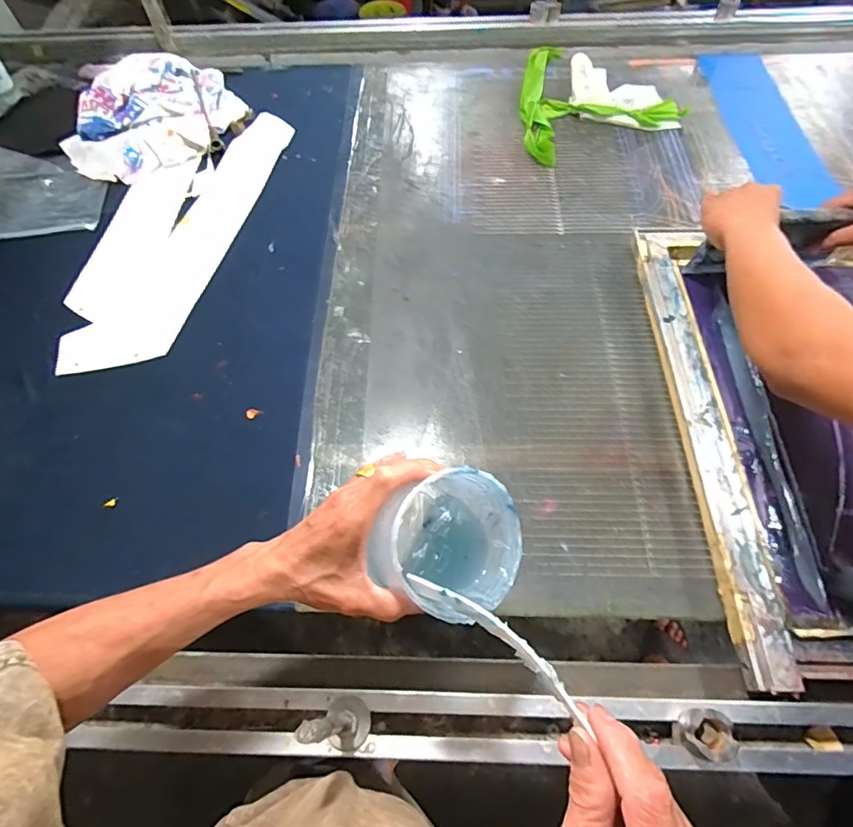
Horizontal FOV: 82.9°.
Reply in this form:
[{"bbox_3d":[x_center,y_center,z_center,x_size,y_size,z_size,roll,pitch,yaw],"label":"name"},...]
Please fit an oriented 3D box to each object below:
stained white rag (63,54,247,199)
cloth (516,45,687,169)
[{"bbox_3d":[-0.474,-0.523,0.852,0.275,0.070,0.294,7,63,4],"label":"stained white rag"},{"bbox_3d":[0.254,-0.589,0.880,0.296,0.026,0.306,-26,65,-12],"label":"cloth"}]

